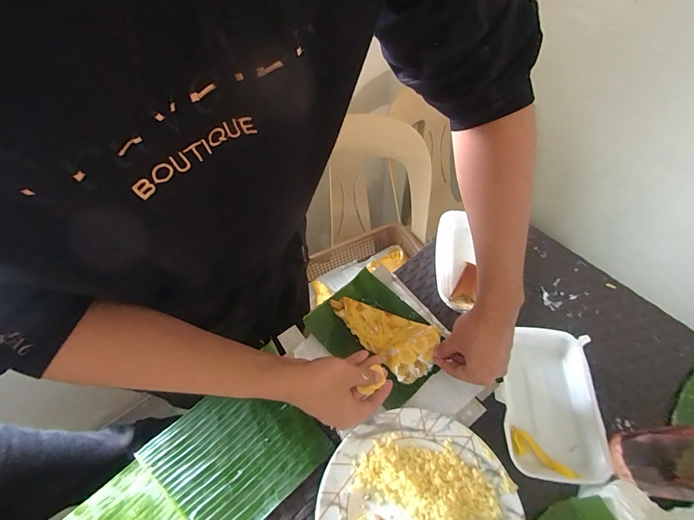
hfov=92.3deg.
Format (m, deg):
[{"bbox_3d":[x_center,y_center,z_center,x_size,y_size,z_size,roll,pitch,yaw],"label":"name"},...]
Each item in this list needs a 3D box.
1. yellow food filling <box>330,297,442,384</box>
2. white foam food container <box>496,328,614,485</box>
[{"bbox_3d":[0.048,0.101,0.485,0.159,0.029,0.081,30,63,21],"label":"yellow food filling"},{"bbox_3d":[0.257,0.176,0.425,0.117,0.026,0.178,8,56,11],"label":"white foam food container"}]

